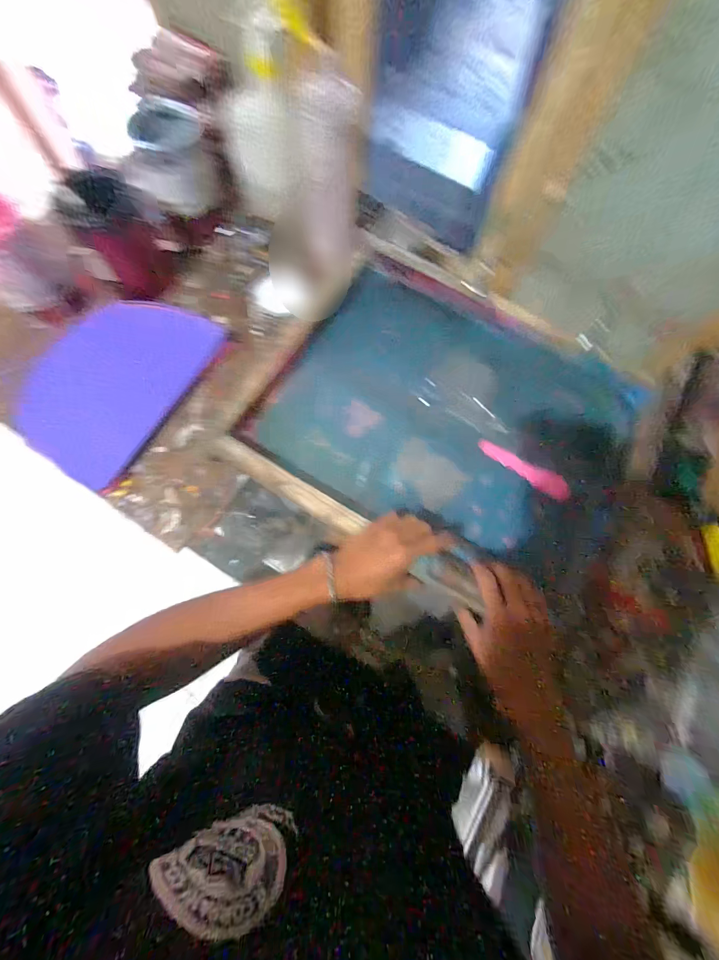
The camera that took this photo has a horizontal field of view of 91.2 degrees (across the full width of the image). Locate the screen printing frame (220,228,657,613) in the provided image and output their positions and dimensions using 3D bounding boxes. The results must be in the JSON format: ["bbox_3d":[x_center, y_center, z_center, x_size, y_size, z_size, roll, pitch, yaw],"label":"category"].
[{"bbox_3d":[0.137,-0.096,0.538,0.545,0.056,0.457,28,73,5],"label":"screen printing frame"}]

